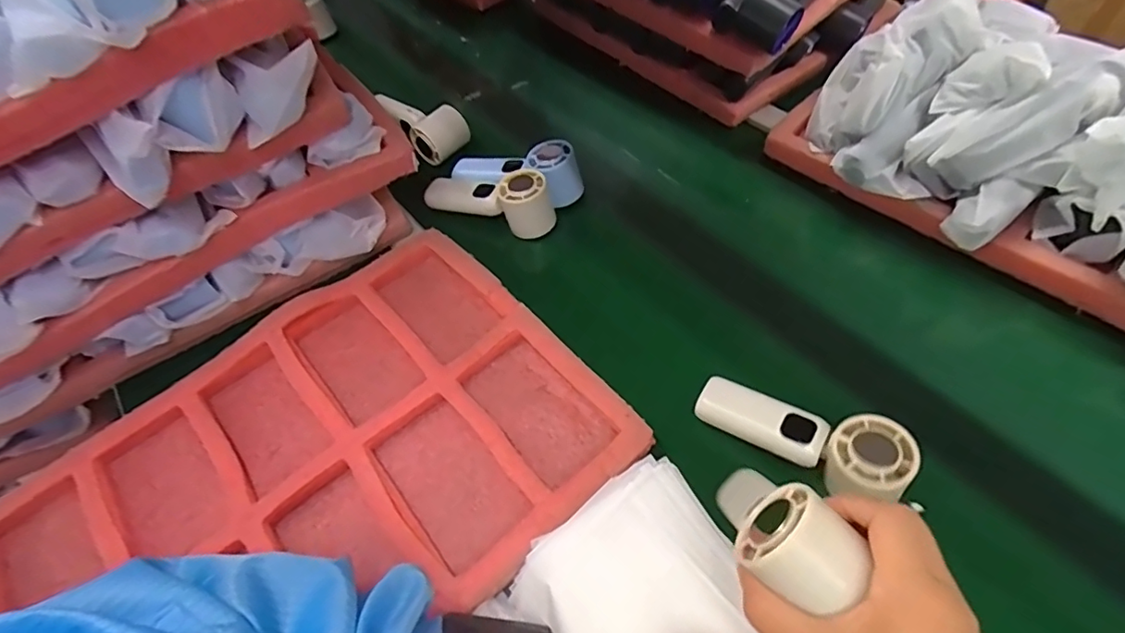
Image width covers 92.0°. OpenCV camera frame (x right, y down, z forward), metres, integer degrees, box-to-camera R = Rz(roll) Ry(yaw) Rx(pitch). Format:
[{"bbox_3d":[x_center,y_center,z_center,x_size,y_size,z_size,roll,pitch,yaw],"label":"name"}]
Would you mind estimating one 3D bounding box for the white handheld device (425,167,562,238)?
[{"bbox_3d":[-0.082,-0.140,0.616,0.156,0.053,0.049,19,58,18],"label":"white handheld device"}]

